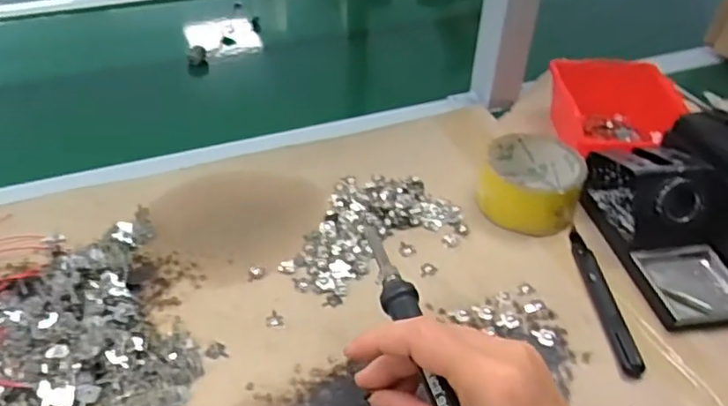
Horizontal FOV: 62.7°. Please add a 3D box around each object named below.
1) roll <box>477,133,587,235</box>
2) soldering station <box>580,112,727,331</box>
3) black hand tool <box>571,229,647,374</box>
[{"bbox_3d":[0.145,-0.017,0.523,0.083,0.045,0.091,1,41,-1],"label":"roll"},{"bbox_3d":[0.303,-0.001,0.476,0.196,0.088,0.161,-5,41,-8],"label":"soldering station"},{"bbox_3d":[0.180,0.068,0.451,0.016,0.010,0.138,0,41,-2],"label":"black hand tool"}]

